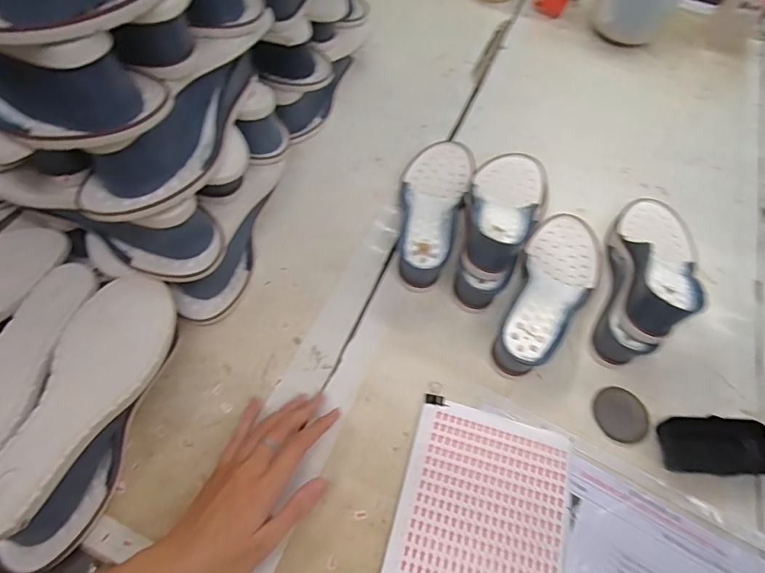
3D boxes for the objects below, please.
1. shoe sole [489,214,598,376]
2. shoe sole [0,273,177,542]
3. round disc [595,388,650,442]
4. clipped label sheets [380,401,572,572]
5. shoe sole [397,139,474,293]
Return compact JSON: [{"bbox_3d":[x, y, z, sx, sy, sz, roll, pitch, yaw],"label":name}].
[{"bbox_3d":[0.197,0.002,0.507,0.084,0.050,0.233,24,62,10],"label":"shoe sole"},{"bbox_3d":[-0.252,0.091,0.384,0.089,0.013,0.225,11,61,3],"label":"shoe sole"},{"bbox_3d":[0.248,0.132,0.462,0.053,0.004,0.055,2,61,-3],"label":"round disc"},{"bbox_3d":[0.088,0.222,0.398,0.153,0.008,0.209,15,61,5],"label":"clipped label sheets"},{"bbox_3d":[0.060,-0.103,0.557,0.082,0.051,0.232,14,61,5],"label":"shoe sole"}]

